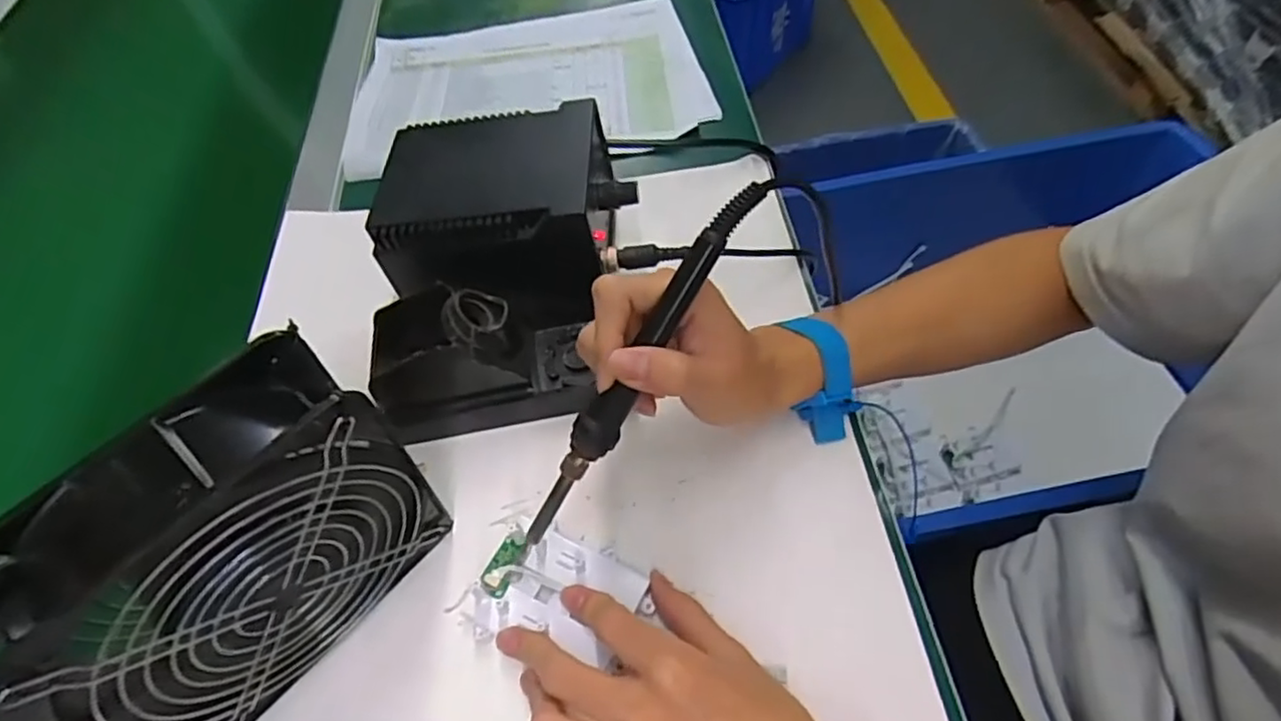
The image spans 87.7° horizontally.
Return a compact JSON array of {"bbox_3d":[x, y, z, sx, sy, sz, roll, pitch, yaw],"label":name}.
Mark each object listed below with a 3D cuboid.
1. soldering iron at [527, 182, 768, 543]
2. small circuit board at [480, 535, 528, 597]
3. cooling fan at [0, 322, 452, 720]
[{"bbox_3d":[-0.003,0.006,0.307,0.015,0.019,0.198,38,104,27],"label":"soldering iron"},{"bbox_3d":[-0.072,0.107,0.349,0.015,0.004,0.031,16,58,15],"label":"small circuit board"},{"bbox_3d":[-0.171,0.088,0.292,0.062,0.151,0.147,29,62,22],"label":"cooling fan"}]

